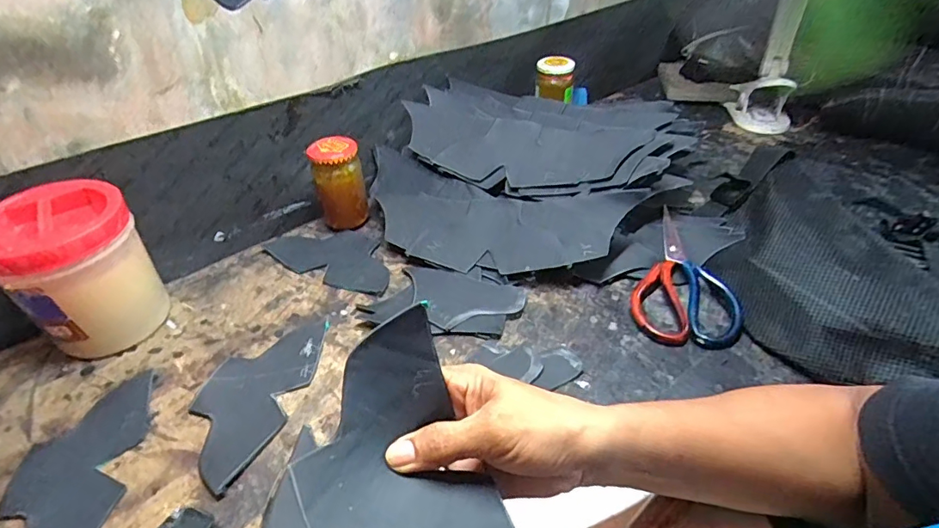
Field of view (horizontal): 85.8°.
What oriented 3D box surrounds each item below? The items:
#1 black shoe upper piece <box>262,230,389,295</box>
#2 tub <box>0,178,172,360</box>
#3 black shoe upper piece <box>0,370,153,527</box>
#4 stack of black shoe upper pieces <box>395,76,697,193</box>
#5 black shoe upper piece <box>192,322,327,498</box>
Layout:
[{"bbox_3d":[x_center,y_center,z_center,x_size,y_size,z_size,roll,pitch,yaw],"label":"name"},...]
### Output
[{"bbox_3d":[-0.161,-0.012,0.622,0.173,0.005,0.090,19,44,25],"label":"black shoe upper piece"},{"bbox_3d":[-0.379,0.010,0.500,0.105,0.147,0.112,-2,39,1],"label":"tub"},{"bbox_3d":[-0.323,0.168,0.413,0.090,0.004,0.176,-7,40,-5],"label":"black shoe upper piece"},{"bbox_3d":[0.086,-0.159,0.633,0.339,0.060,0.163,18,44,24],"label":"stack of black shoe upper pieces"},{"bbox_3d":[-0.201,0.116,0.471,0.088,0.005,0.180,6,40,11],"label":"black shoe upper piece"}]

